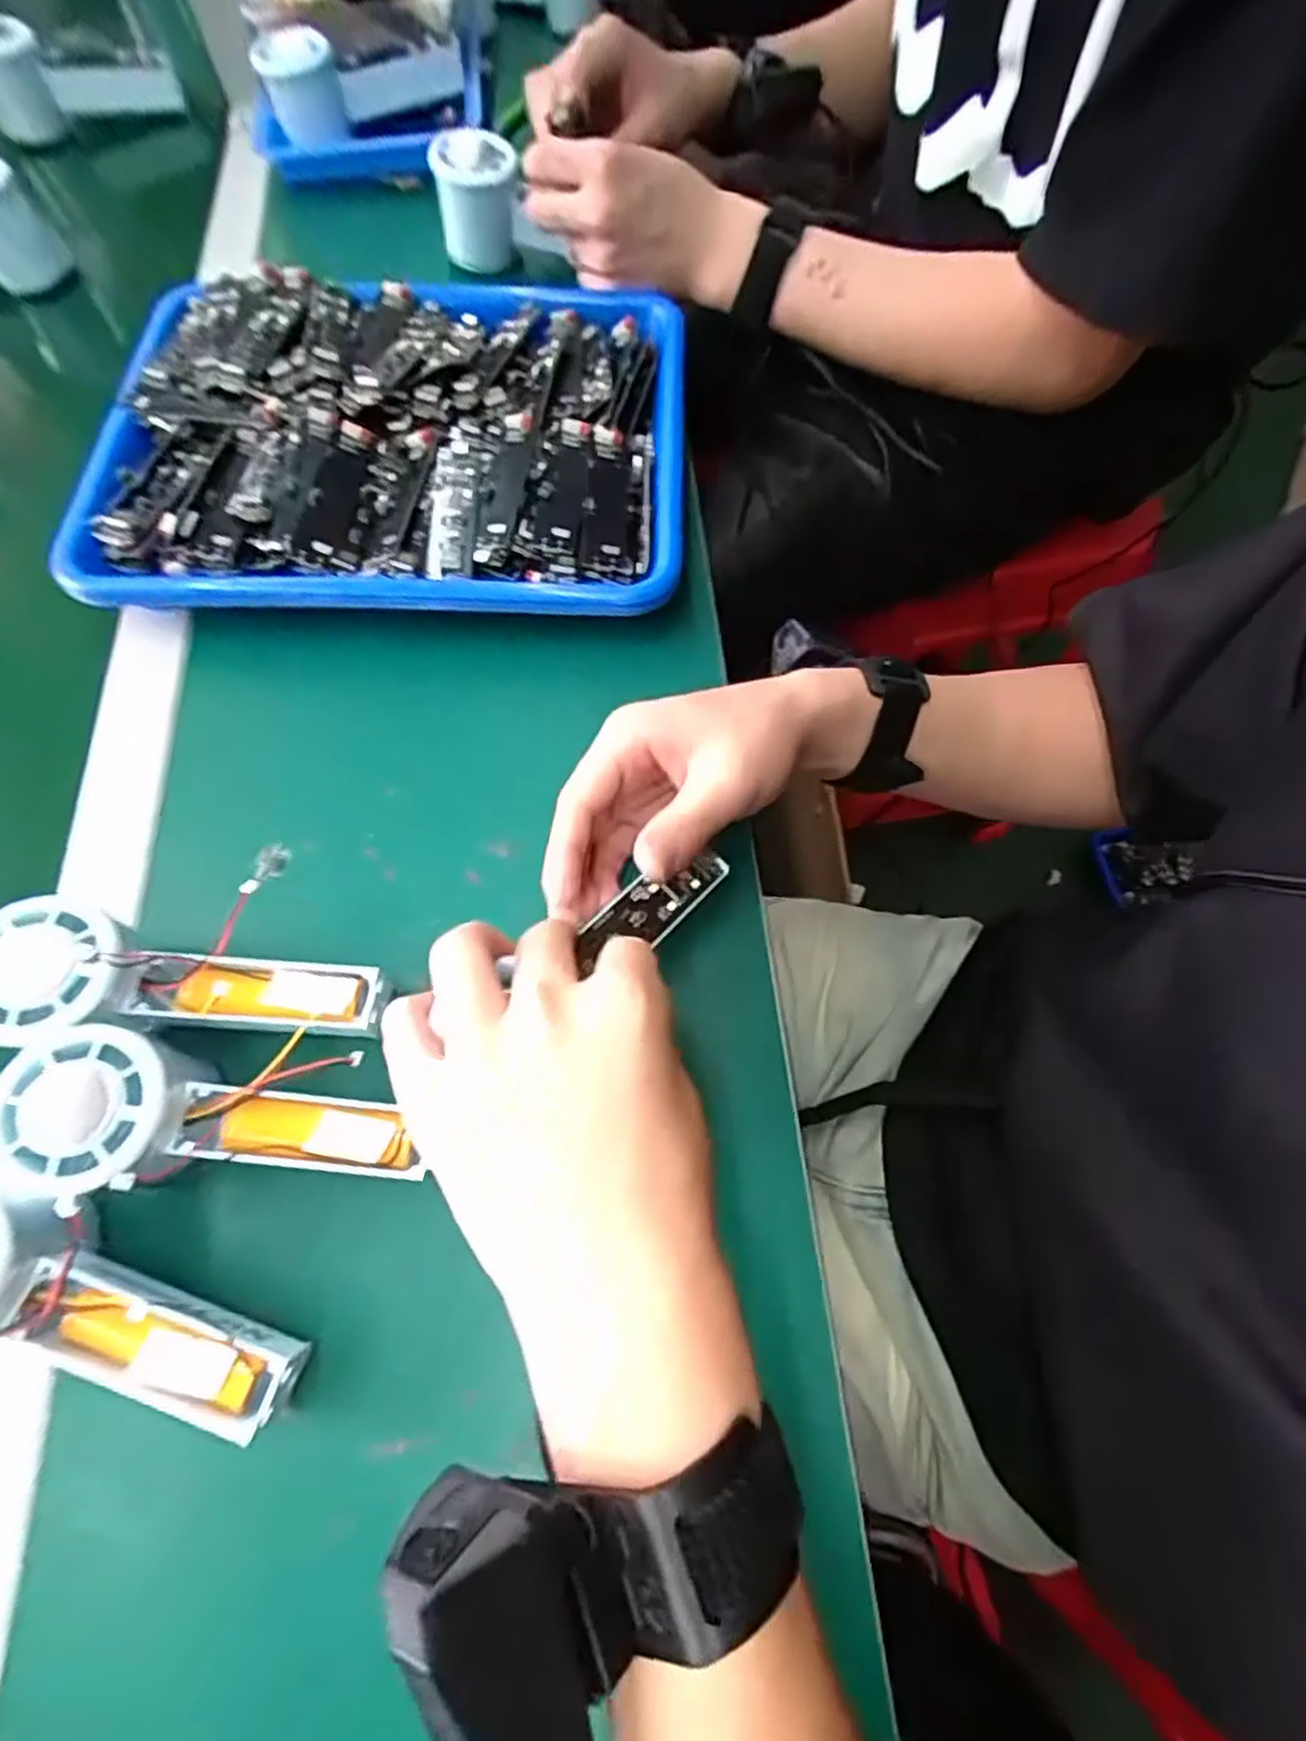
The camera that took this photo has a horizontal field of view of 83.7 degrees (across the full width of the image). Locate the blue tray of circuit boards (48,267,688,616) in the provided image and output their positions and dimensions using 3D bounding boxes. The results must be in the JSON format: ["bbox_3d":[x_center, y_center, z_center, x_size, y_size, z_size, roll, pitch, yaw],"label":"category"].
[{"bbox_3d":[-0.147,-0.256,0.420,0.327,0.037,0.251,1,68,2],"label":"blue tray of circuit boards"}]

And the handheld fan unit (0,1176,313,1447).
[{"bbox_3d":[-0.201,0.153,0.262,0.151,0.043,0.061,24,70,-7],"label":"handheld fan unit"}]

